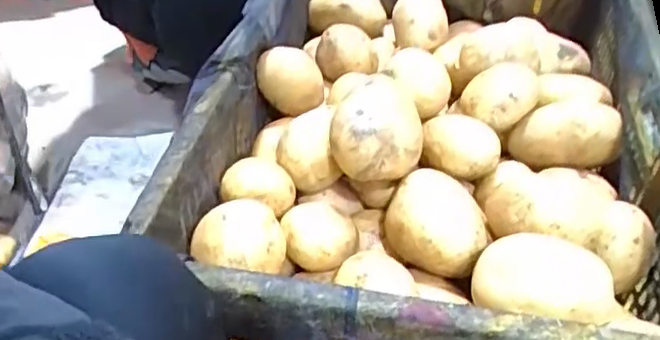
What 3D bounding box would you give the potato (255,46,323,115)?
[{"bbox_3d":[-0.038,-0.085,0.620,0.059,0.054,0.046,-3,41,-1],"label":"potato"}]

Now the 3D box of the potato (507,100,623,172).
[{"bbox_3d":[0.223,-0.031,0.596,0.097,0.047,0.062,-9,42,-8],"label":"potato"}]

